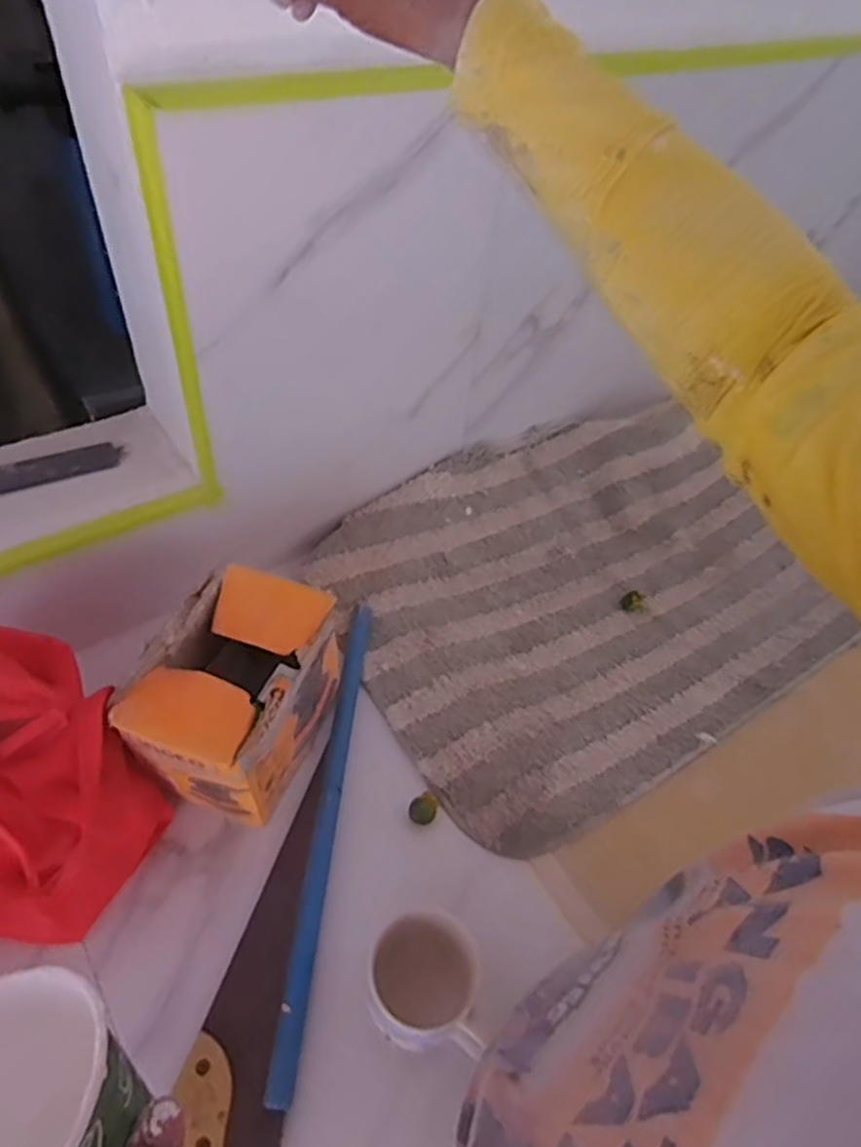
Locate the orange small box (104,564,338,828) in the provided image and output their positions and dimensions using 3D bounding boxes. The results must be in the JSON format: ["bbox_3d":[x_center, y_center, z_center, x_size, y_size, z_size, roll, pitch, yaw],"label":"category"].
[{"bbox_3d":[-0.177,0.110,0.636,0.137,0.137,0.196,18,49,9],"label":"orange small box"}]

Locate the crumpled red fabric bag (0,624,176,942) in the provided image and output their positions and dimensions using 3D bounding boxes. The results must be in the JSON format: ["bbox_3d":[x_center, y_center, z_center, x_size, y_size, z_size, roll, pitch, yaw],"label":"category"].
[{"bbox_3d":[-0.323,0.183,0.530,0.161,0.177,0.222,18,49,9],"label":"crumpled red fabric bag"}]

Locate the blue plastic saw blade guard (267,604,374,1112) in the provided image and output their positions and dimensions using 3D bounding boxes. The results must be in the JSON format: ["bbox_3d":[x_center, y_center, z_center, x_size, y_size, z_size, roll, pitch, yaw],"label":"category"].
[{"bbox_3d":[-0.097,0.214,0.638,0.026,0.015,0.445,7,48,-1],"label":"blue plastic saw blade guard"}]

